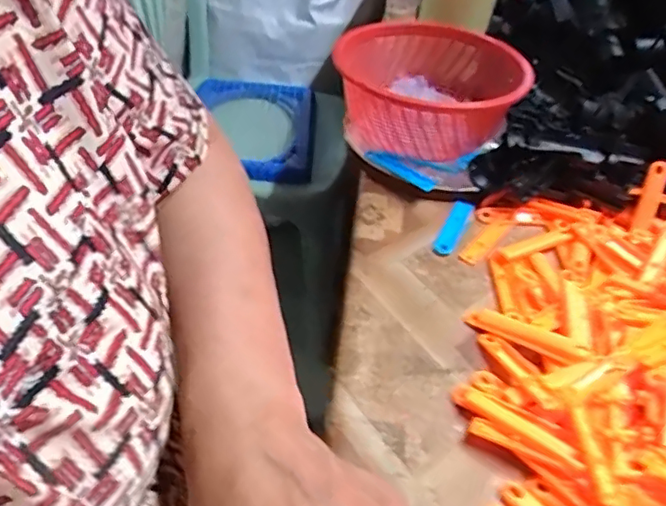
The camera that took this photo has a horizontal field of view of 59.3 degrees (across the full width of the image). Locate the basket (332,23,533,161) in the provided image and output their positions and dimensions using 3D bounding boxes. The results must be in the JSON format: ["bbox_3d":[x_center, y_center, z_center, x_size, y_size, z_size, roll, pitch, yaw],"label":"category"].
[{"bbox_3d":[0.089,-0.155,0.572,0.163,0.086,0.187,-2,39,-6],"label":"basket"}]

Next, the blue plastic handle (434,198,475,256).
[{"bbox_3d":[0.101,-0.023,0.488,0.017,0.006,0.073,19,41,18],"label":"blue plastic handle"}]

